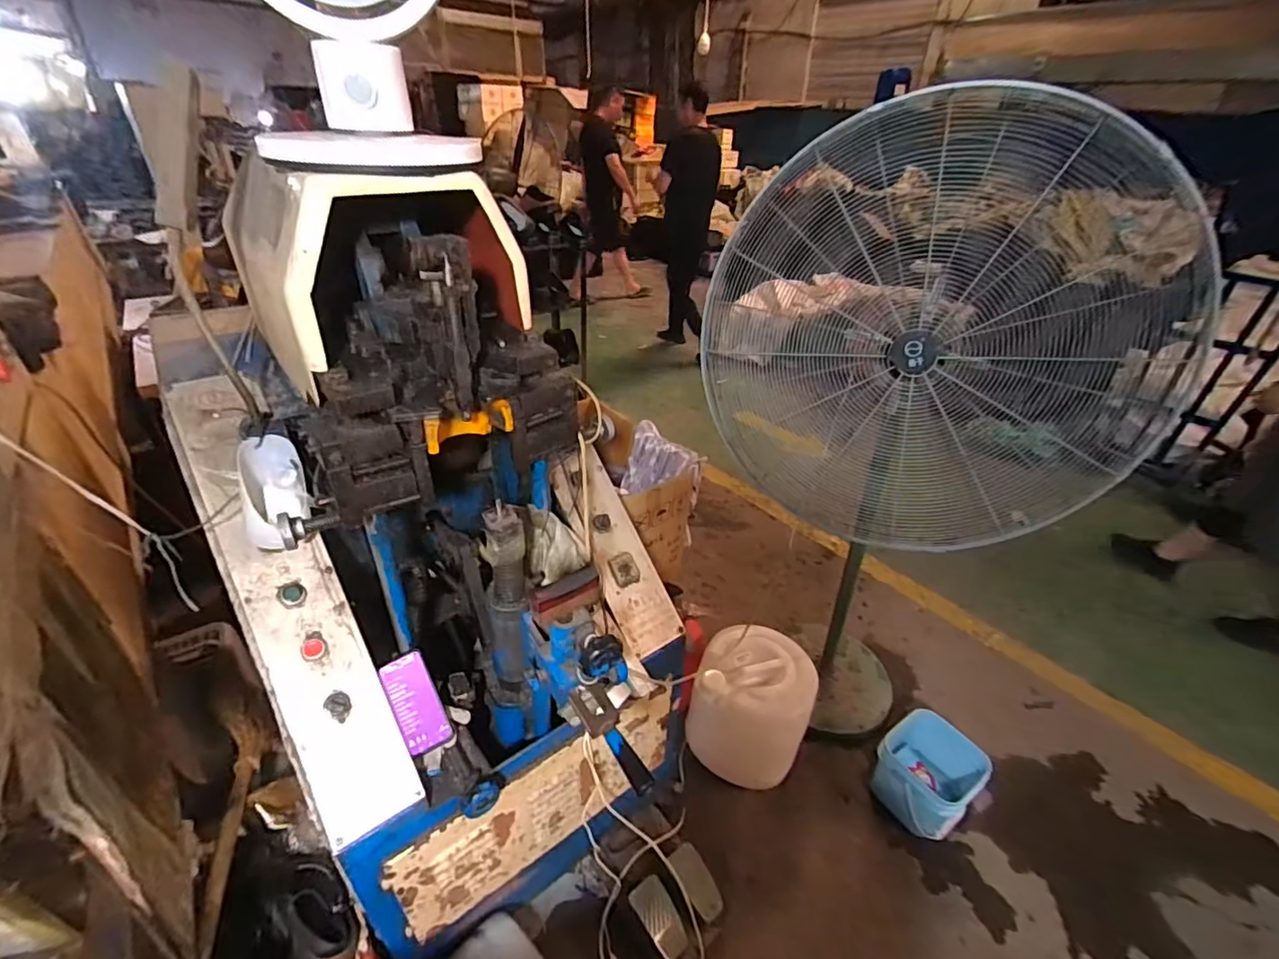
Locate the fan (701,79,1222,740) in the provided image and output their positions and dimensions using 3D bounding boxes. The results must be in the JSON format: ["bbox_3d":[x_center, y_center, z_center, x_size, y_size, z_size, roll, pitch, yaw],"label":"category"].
[{"bbox_3d":[0.539,0.033,1.280,0.664,1.482,0.464,21,38,27],"label":"fan"}]

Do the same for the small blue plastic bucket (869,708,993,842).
[{"bbox_3d":[0.749,0.776,1.465,0.233,0.184,0.229,-20,39,-29],"label":"small blue plastic bucket"}]

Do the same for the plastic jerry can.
[{"bbox_3d":[0.301,0.611,1.489,0.294,0.362,0.261,15,35,20],"label":"plastic jerry can"}]

